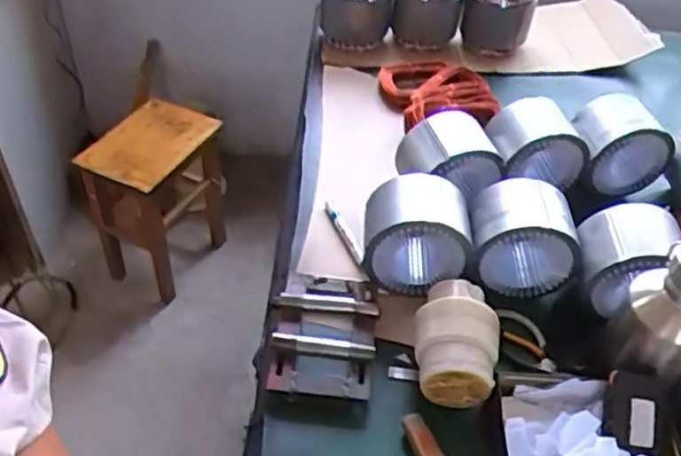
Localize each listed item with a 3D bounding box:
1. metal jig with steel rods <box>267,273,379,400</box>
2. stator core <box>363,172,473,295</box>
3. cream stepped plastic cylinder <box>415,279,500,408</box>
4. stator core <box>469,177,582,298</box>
[{"bbox_3d":[-0.023,0.142,0.915,0.138,0.042,0.191,5,45,1],"label":"metal jig with steel rods"},{"bbox_3d":[0.114,0.010,0.996,0.155,0.130,0.119,6,45,2],"label":"stator core"},{"bbox_3d":[0.152,0.147,0.893,0.111,0.087,0.157,12,45,8],"label":"cream stepped plastic cylinder"},{"bbox_3d":[0.269,0.014,1.008,0.157,0.132,0.110,2,45,-3],"label":"stator core"}]

